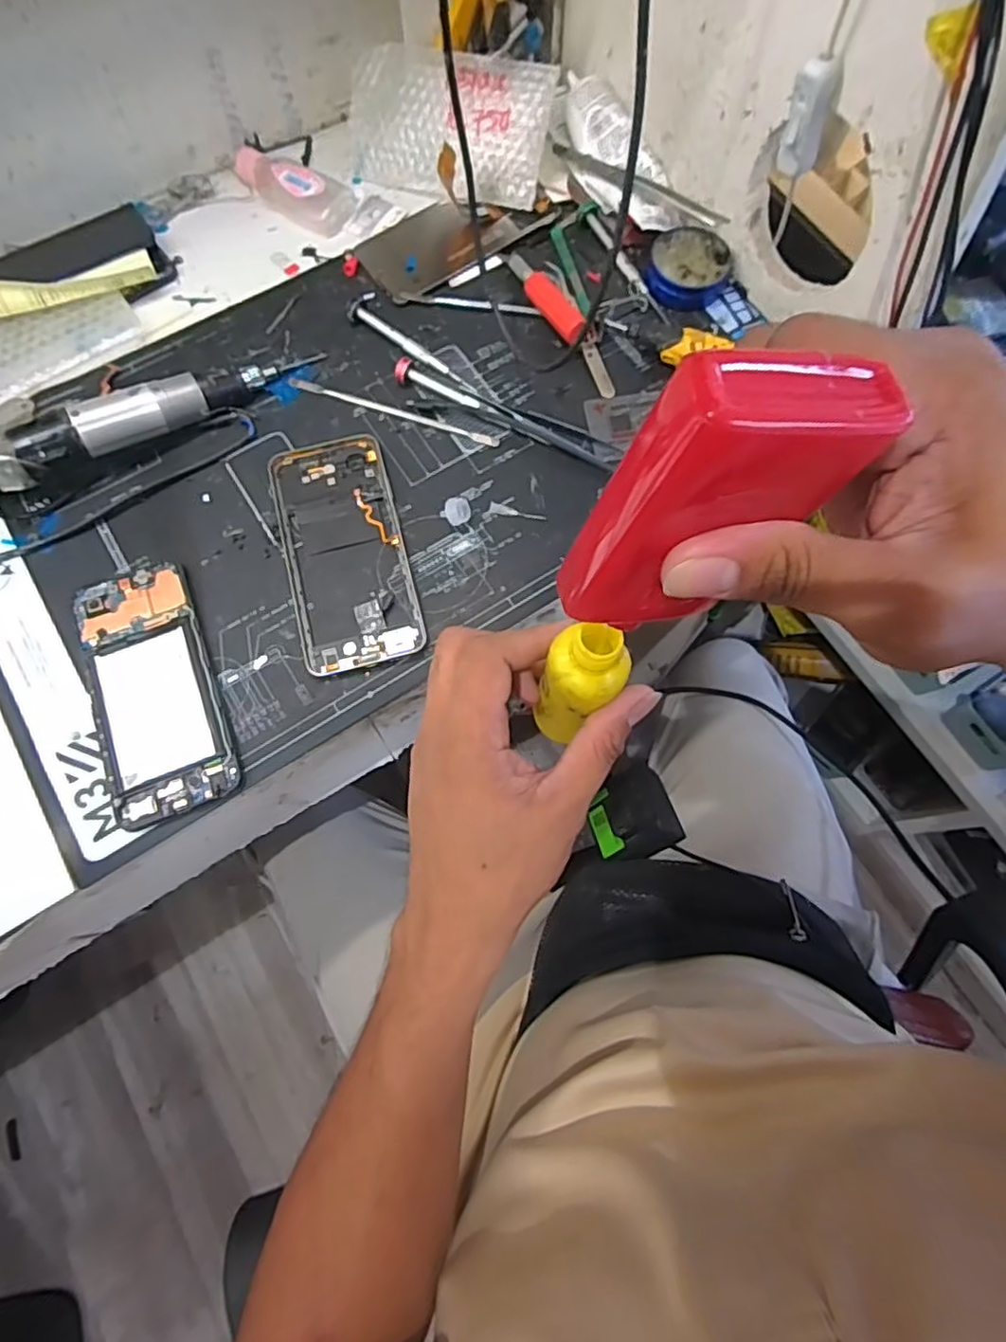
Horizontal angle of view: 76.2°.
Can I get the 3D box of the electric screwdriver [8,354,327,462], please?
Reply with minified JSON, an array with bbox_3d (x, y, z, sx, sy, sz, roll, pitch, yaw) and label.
[{"bbox_3d":[-0.223,-0.185,0.442,0.201,0.024,0.023,-30,75,-23],"label":"electric screwdriver"}]

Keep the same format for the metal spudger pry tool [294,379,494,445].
[{"bbox_3d":[-0.079,-0.188,0.466,0.161,0.004,0.008,18,73,5],"label":"metal spudger pry tool"}]

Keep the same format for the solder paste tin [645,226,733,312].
[{"bbox_3d":[0.144,-0.310,0.495,0.062,0.022,0.059,0,73,-1],"label":"solder paste tin"}]

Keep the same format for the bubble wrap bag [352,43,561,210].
[{"bbox_3d":[-0.046,-0.431,0.506,0.166,0.019,0.091,19,116,11],"label":"bubble wrap bag"}]

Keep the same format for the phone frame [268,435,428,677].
[{"bbox_3d":[-0.106,-0.081,0.430,0.078,0.007,0.167,-15,73,-5],"label":"phone frame"}]

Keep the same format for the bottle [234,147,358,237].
[{"bbox_3d":[-0.173,-0.390,0.521,0.102,0.023,0.043,24,74,7],"label":"bottle"}]

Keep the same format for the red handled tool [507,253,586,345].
[{"bbox_3d":[0.032,-0.283,0.480,0.022,0.016,0.105,-27,75,-9],"label":"red handled tool"}]

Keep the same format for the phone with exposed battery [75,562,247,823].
[{"bbox_3d":[-0.216,0.010,0.398,0.072,0.008,0.164,-20,74,-7],"label":"phone with exposed battery"}]

